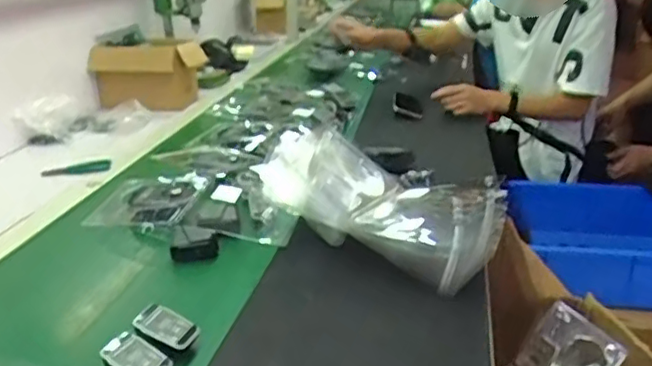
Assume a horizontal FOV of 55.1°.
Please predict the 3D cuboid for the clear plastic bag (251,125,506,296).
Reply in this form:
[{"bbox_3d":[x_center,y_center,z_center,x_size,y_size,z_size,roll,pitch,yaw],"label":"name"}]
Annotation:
[{"bbox_3d":[0.071,0.016,0.939,0.363,0.105,0.165,17,27,37],"label":"clear plastic bag"}]

